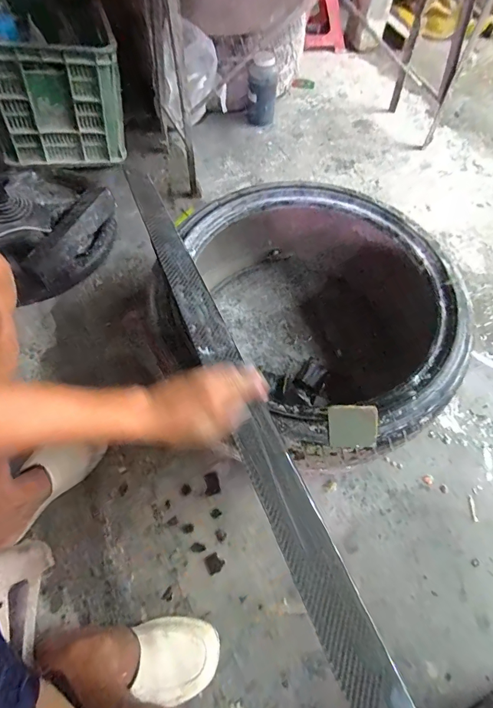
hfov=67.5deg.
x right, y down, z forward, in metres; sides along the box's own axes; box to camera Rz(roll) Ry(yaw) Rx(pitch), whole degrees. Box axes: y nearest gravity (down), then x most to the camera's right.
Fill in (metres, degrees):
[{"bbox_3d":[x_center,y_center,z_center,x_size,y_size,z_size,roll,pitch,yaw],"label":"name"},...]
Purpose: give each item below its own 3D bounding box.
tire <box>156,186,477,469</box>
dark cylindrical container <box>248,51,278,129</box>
[{"bbox_3d":[0.118,-0.087,0.770,0.535,0.240,0.618,15,63,5],"label":"tire"},{"bbox_3d":[0.051,-0.855,1.201,0.089,0.194,0.088,1,62,-2],"label":"dark cylindrical container"}]

